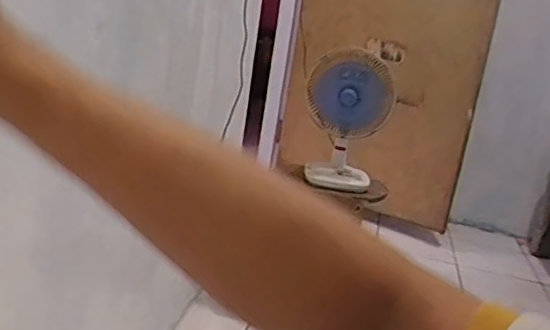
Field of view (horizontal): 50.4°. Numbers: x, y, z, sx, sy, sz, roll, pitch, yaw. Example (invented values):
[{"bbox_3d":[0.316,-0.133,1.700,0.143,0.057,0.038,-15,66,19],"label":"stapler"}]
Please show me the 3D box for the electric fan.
[{"bbox_3d":[0.177,-0.114,1.419,0.210,0.308,0.145,7,16,0],"label":"electric fan"}]

